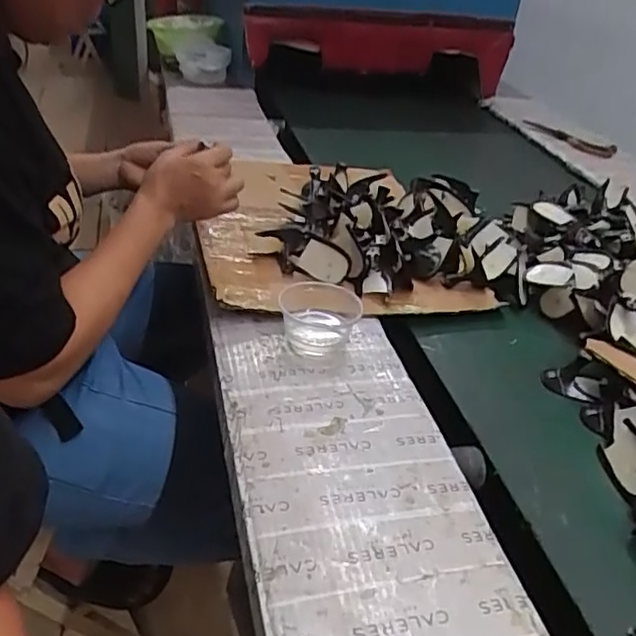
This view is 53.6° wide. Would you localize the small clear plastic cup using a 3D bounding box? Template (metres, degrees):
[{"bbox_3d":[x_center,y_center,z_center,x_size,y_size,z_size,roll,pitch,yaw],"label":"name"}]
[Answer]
[{"bbox_3d":[-0.005,-0.001,0.697,0.085,0.046,0.092,22,36,20],"label":"small clear plastic cup"}]

